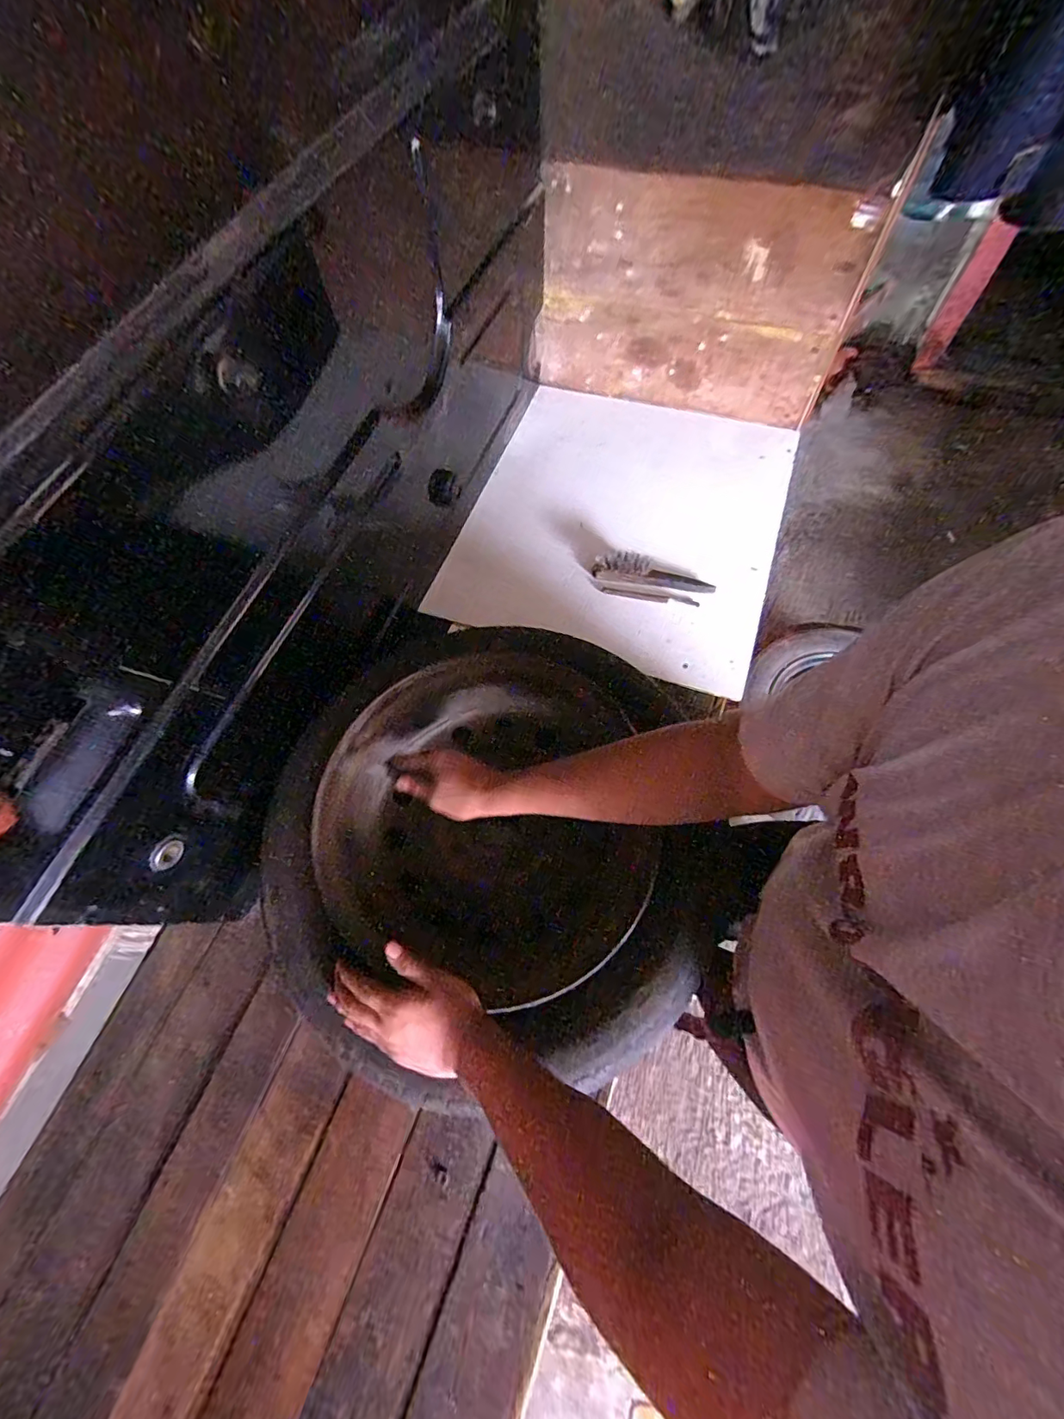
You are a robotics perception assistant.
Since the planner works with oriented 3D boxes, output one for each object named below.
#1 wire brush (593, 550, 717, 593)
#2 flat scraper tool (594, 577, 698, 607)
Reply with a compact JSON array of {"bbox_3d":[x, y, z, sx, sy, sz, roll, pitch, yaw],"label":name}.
[{"bbox_3d":[0.211,-0.237,0.873,0.210,0.041,0.043,10,66,11],"label":"wire brush"},{"bbox_3d":[0.196,-0.199,0.867,0.178,0.013,0.023,14,69,9],"label":"flat scraper tool"}]

